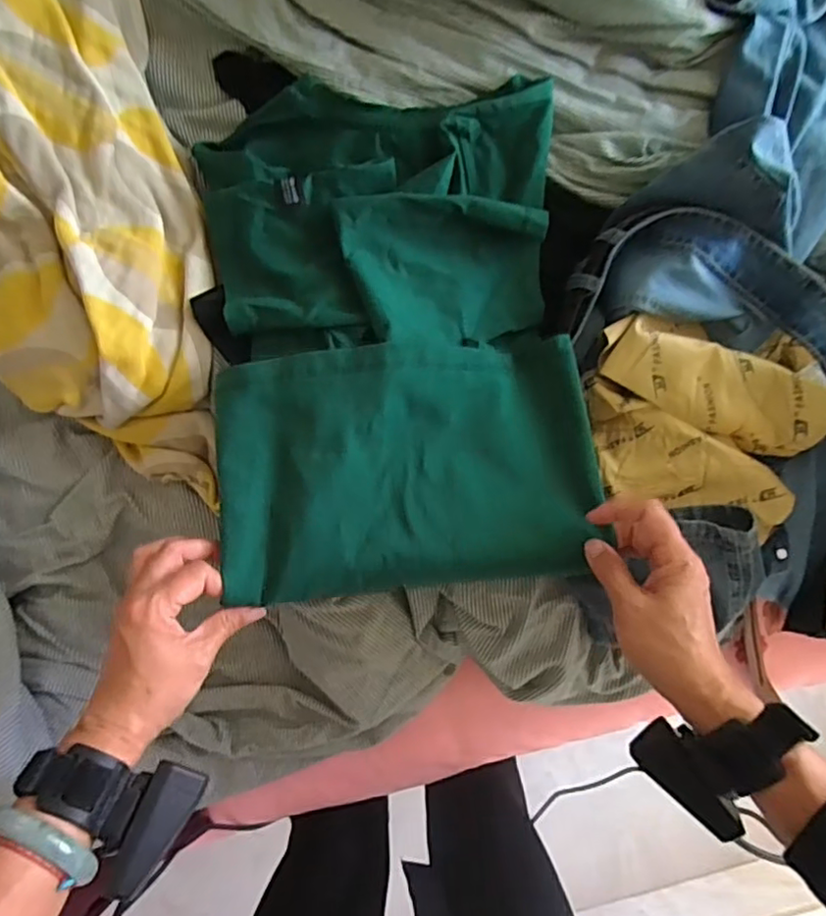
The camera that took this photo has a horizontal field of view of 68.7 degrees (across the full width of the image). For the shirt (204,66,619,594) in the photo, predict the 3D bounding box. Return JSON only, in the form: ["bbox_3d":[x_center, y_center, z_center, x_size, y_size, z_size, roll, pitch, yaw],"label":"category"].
[{"bbox_3d":[-0.015,-0.095,0.448,0.266,0.101,0.359,-5,96,-4],"label":"shirt"}]

